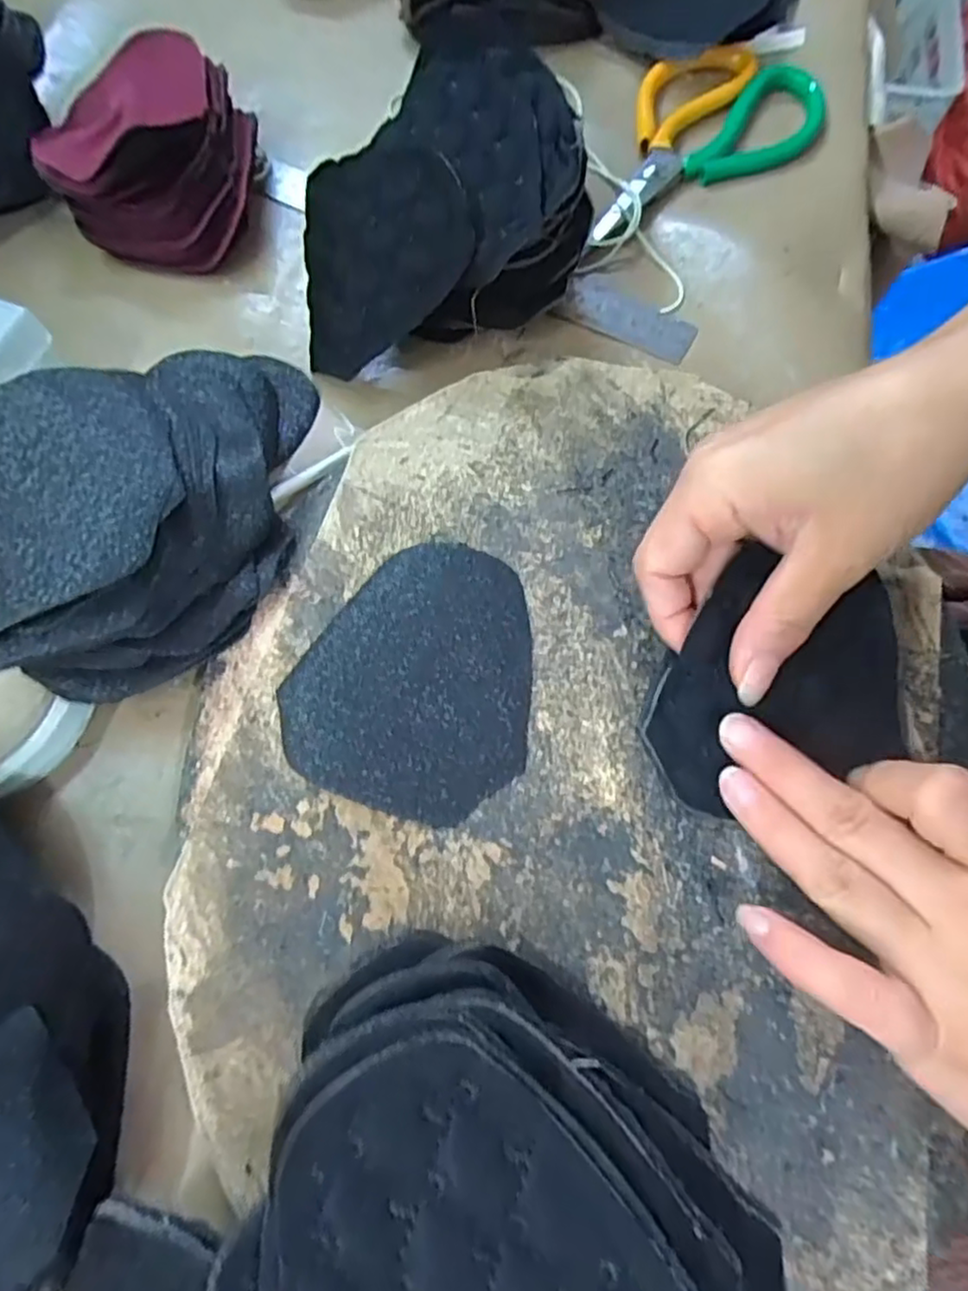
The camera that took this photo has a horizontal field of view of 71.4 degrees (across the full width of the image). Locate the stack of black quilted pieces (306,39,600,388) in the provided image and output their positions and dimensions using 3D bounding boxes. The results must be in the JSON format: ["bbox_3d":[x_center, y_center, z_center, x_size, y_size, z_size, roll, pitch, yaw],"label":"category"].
[{"bbox_3d":[-0.022,-0.192,0.306,0.135,0.072,0.095,-21,71,-8],"label":"stack of black quilted pieces"}]

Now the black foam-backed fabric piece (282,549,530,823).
[{"bbox_3d":[-0.020,0.013,0.251,0.085,0.004,0.104,35,73,12],"label":"black foam-backed fabric piece"}]

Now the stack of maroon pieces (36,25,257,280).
[{"bbox_3d":[-0.164,-0.246,0.346,0.106,0.048,0.104,-34,73,-12],"label":"stack of maroon pieces"}]

